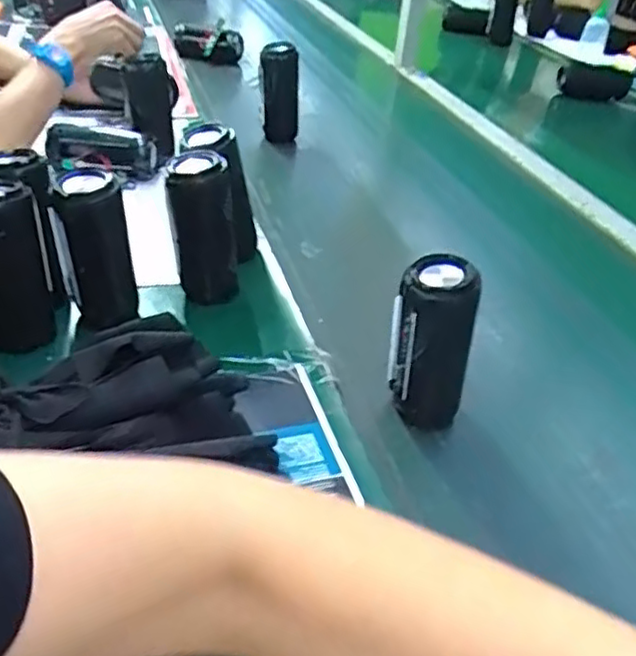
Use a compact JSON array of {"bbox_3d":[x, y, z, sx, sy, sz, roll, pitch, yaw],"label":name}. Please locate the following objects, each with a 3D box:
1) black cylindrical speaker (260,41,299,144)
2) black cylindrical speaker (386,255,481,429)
[{"bbox_3d":[-0.056,-0.335,1.018,0.051,0.158,0.040,1,36,-6],"label":"black cylindrical speaker"},{"bbox_3d":[0.096,0.018,0.586,0.051,0.159,0.053,3,36,-2],"label":"black cylindrical speaker"}]

